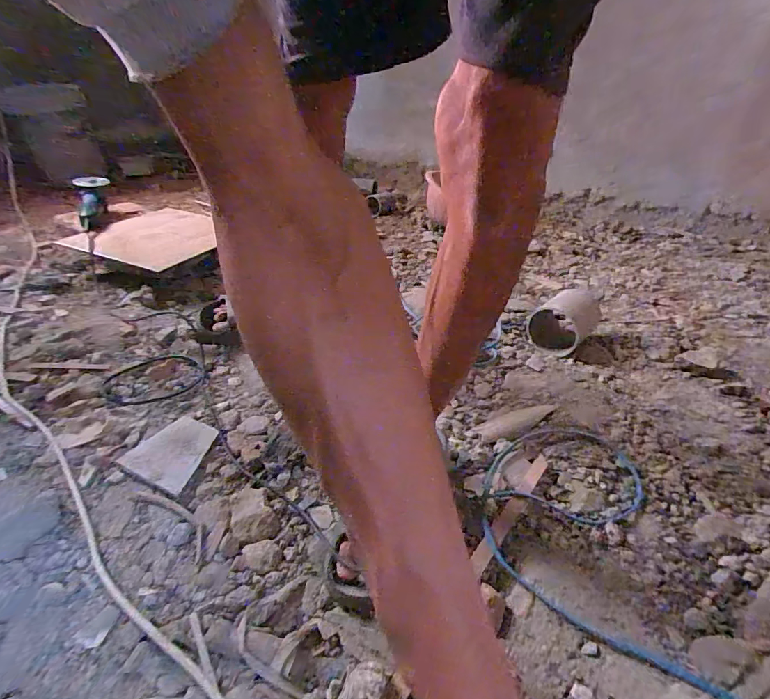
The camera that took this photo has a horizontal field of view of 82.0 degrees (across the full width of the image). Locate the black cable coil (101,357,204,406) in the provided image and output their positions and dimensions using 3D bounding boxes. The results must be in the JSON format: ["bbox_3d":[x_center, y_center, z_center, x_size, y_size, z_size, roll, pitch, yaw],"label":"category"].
[{"bbox_3d":[-0.463,0.051,0.886,0.177,0.024,0.144,-18,37,-25],"label":"black cable coil"}]

